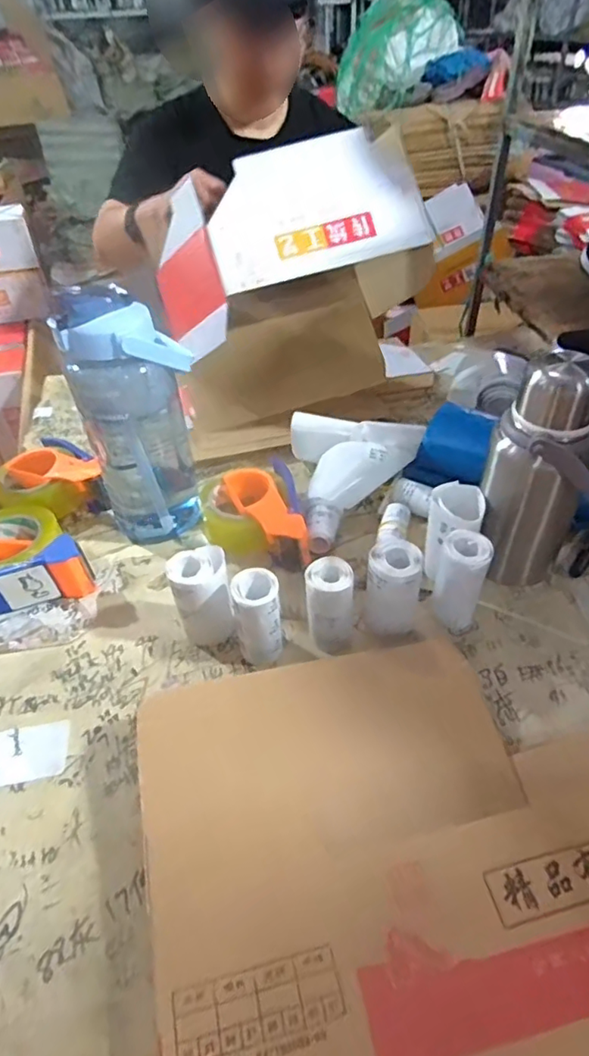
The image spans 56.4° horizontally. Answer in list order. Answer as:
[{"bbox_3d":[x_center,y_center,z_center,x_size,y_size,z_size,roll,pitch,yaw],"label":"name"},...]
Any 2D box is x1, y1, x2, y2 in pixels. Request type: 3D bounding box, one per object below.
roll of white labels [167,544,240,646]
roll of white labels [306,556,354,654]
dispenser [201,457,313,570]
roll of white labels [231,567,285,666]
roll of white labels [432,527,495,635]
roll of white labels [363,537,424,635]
[{"bbox_3d":[-0.087,0.069,0.532,0.053,0.094,0.047,-10,44,-7],"label":"roll of white labels"},{"bbox_3d":[0.033,0.077,0.521,0.043,0.101,0.042,0,44,3],"label":"roll of white labels"},{"bbox_3d":[-0.048,-0.013,0.637,0.111,0.051,0.148,-11,45,-8],"label":"dispenser"},{"bbox_3d":[-0.032,0.086,0.509,0.039,0.097,0.035,-3,44,0],"label":"roll of white labels"},{"bbox_3d":[0.160,0.053,0.536,0.048,0.100,0.048,19,48,21],"label":"roll of white labels"},{"bbox_3d":[0.093,0.058,0.522,0.047,0.085,0.047,-2,44,2],"label":"roll of white labels"}]

